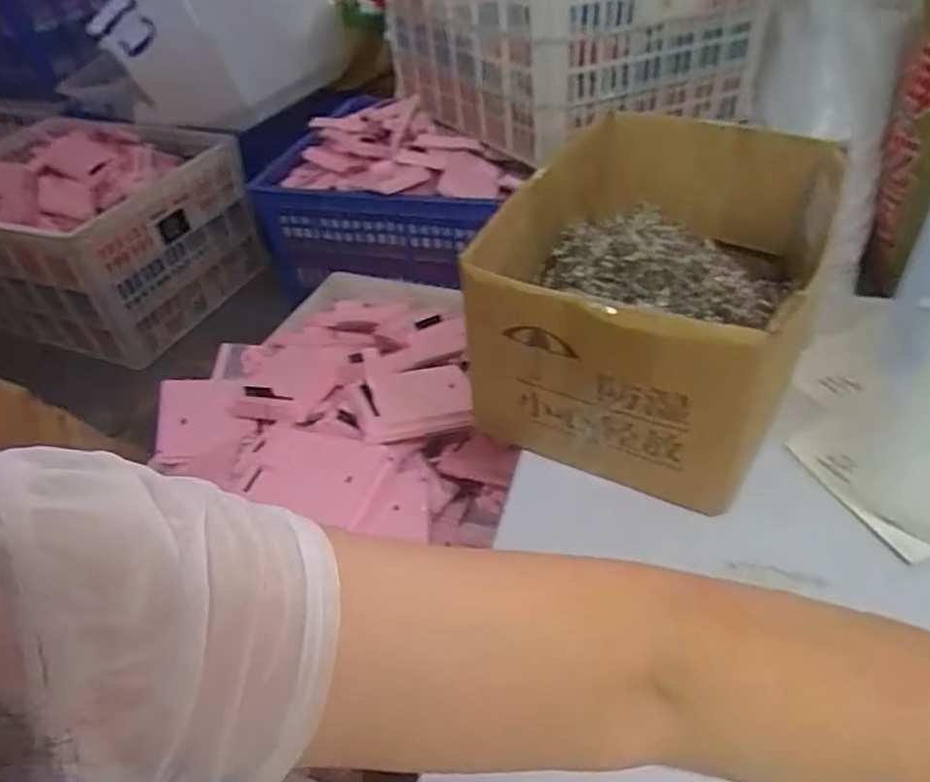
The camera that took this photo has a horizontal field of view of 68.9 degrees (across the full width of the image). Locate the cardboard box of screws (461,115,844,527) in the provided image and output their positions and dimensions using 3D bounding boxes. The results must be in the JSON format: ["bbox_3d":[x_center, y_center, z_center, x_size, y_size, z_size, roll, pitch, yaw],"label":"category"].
[{"bbox_3d":[0.165,-0.087,0.595,0.237,0.169,0.309,15,46,23],"label":"cardboard box of screws"}]

